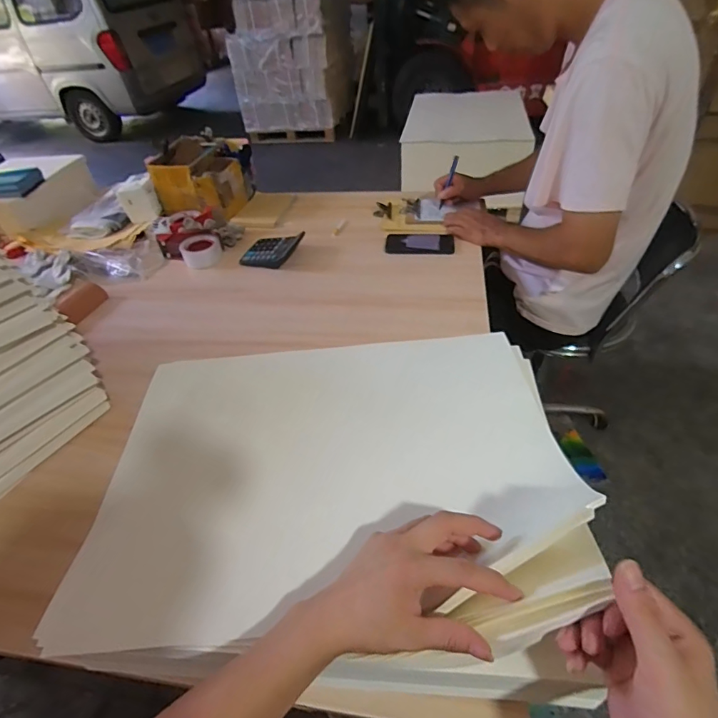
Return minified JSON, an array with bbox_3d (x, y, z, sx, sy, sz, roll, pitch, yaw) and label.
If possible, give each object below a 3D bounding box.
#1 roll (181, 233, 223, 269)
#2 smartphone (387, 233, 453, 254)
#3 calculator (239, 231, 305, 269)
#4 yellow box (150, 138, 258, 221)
[{"bbox_3d":[-0.398,-0.278,1.078,0.101,0.042,0.095,-20,46,-14],"label":"roll"},{"bbox_3d":[0.150,-0.285,1.049,0.164,0.005,0.090,3,45,9],"label":"smartphone"},{"bbox_3d":[-0.219,-0.270,1.053,0.126,0.026,0.137,14,48,20],"label":"calculator"},{"bbox_3d":[-0.457,-0.530,1.249,0.226,0.146,0.263,7,46,13],"label":"yellow box"}]

